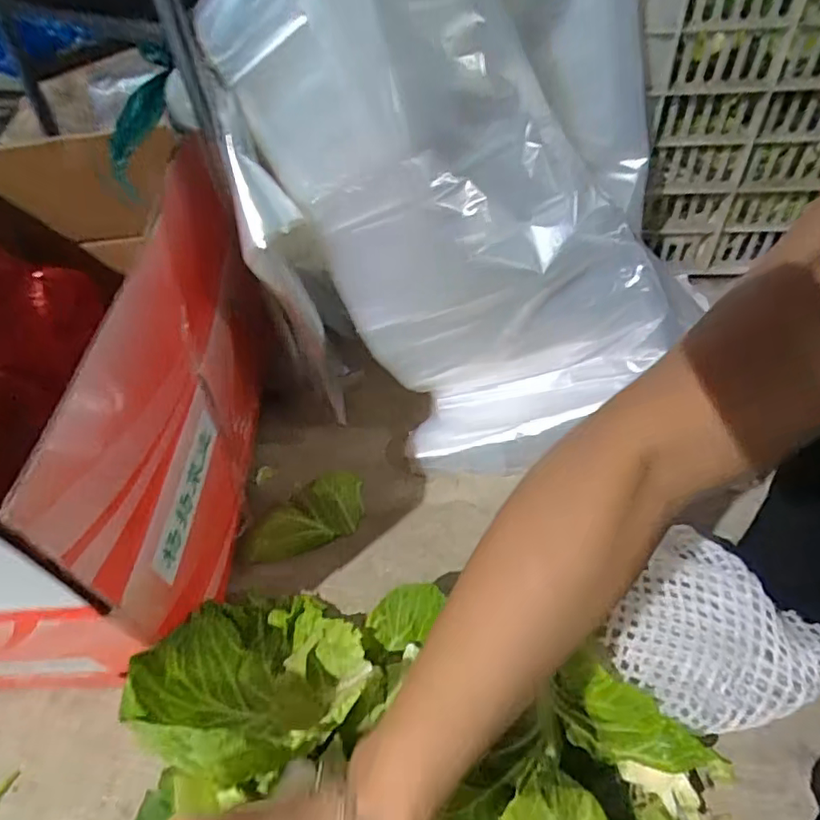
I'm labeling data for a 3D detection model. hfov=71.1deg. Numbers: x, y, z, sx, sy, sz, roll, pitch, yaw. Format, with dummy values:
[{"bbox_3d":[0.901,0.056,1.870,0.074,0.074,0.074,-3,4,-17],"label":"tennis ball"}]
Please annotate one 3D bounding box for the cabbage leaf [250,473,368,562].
[{"bbox_3d":[-0.099,0.111,0.587,0.061,0.025,0.130,34,58,27],"label":"cabbage leaf"}]

